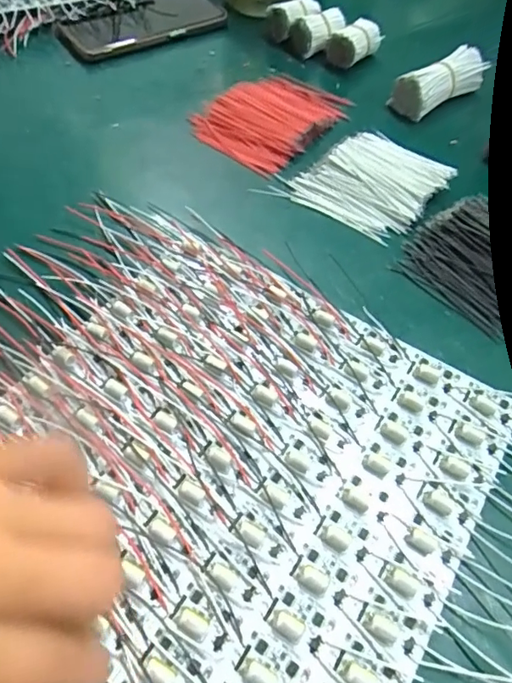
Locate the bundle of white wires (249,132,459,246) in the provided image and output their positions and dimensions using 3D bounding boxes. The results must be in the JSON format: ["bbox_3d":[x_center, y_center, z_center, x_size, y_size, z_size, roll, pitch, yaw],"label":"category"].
[{"bbox_3d":[0.082,-0.125,0.401,0.102,0.017,0.102,37,61,19],"label":"bundle of white wires"}]

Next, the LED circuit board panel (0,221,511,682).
[{"bbox_3d":[-0.039,0.068,0.265,0.274,0.007,0.284,30,59,15],"label":"LED circuit board panel"}]

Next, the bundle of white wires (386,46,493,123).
[{"bbox_3d":[0.168,-0.234,0.471,0.089,0.036,0.033,-28,62,-21],"label":"bundle of white wires"}]

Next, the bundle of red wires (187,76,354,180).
[{"bbox_3d":[0.015,-0.197,0.451,0.092,0.016,0.129,36,61,18],"label":"bundle of red wires"}]

